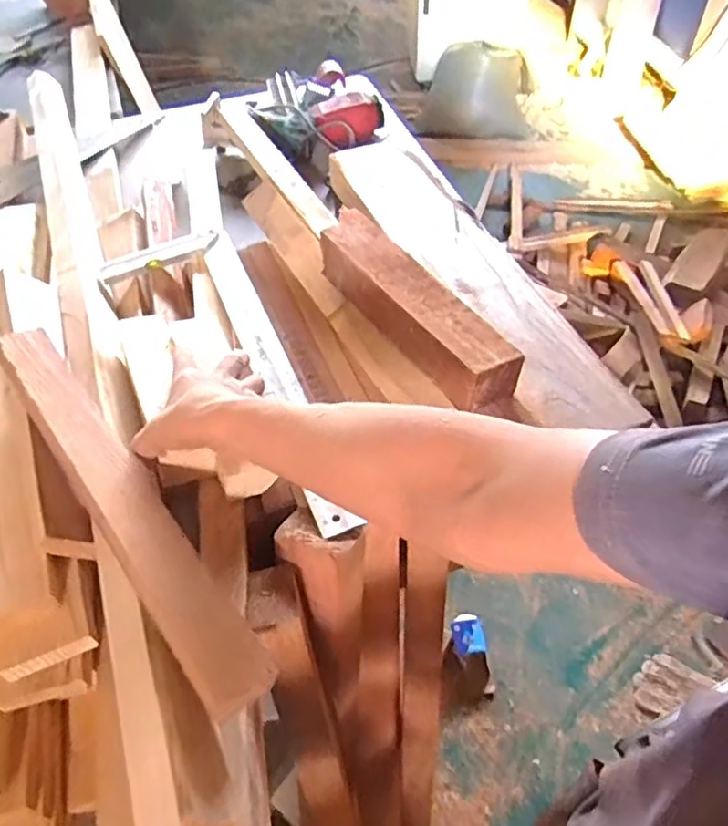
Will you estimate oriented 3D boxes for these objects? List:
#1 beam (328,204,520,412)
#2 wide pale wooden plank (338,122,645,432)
[{"bbox_3d":[0.046,-0.116,0.685,0.074,0.062,0.288,-28,54,-21],"label":"beam"},{"bbox_3d":[0.117,-0.195,0.791,0.117,0.029,0.587,-19,51,-15],"label":"wide pale wooden plank"}]

